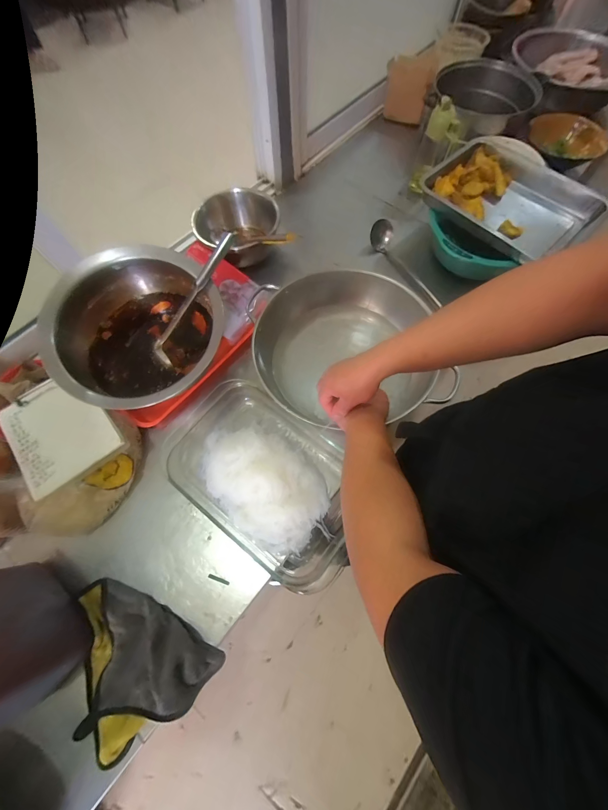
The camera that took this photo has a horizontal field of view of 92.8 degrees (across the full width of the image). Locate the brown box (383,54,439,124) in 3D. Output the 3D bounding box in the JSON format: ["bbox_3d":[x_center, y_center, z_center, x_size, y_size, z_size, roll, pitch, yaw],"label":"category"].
[{"bbox_3d":[0.326,-0.999,0.919,0.146,0.140,0.046,25,71,9],"label":"brown box"}]

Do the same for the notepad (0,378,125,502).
[{"bbox_3d":[-0.453,0.041,0.531,0.154,0.018,0.215,-40,74,-14],"label":"notepad"}]

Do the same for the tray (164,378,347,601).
[{"bbox_3d":[-0.069,0.124,0.552,0.377,0.069,0.249,35,73,12],"label":"tray"}]

